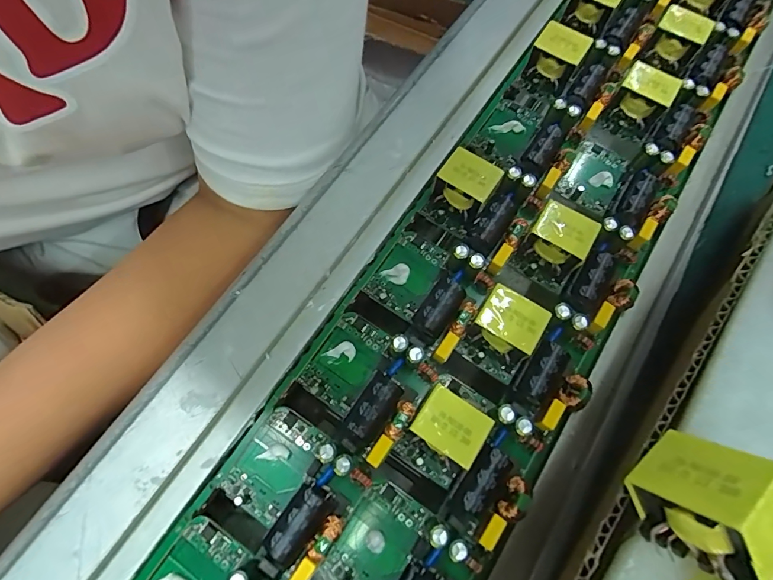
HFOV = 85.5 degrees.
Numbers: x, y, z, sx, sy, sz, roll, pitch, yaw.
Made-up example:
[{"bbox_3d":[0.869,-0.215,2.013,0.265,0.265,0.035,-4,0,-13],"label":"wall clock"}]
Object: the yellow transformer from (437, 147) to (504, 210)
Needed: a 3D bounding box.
[{"bbox_3d":[0.042,-0.057,0.221,0.028,0.018,0.022,35,74,13],"label":"yellow transformer"}]

